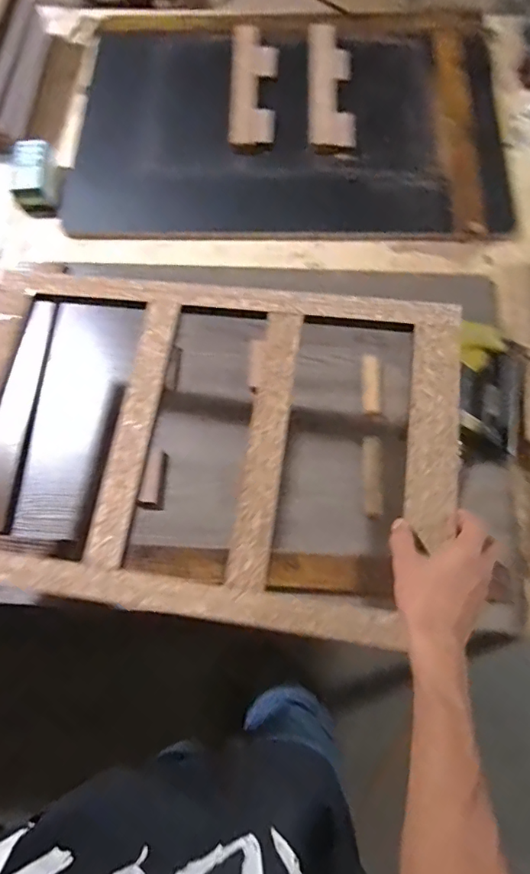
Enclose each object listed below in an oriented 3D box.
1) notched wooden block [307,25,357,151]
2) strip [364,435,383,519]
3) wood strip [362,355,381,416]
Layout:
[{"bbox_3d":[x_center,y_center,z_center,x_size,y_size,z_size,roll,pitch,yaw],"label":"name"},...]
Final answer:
[{"bbox_3d":[0.129,-0.673,0.954,0.085,0.027,0.313,1,71,2],"label":"notched wooden block"},{"bbox_3d":[0.155,0.056,0.716,0.024,0.008,0.118,1,71,2],"label":"strip"},{"bbox_3d":[0.161,-0.078,0.758,0.024,0.012,0.097,1,71,2],"label":"wood strip"}]

